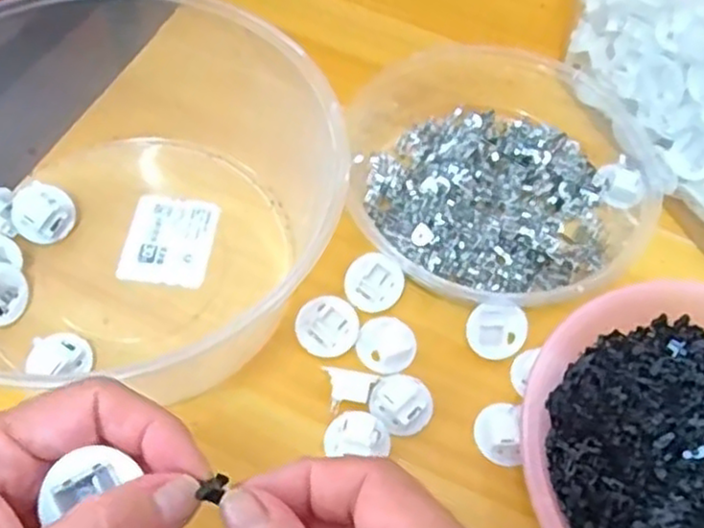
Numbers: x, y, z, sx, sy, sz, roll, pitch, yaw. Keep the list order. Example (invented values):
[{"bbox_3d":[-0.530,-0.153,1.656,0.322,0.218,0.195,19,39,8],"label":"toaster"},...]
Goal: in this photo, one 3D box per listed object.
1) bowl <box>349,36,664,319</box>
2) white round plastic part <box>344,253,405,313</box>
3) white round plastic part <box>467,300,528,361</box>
[{"bbox_3d":[0.092,-0.060,0.449,0.191,0.055,0.201,2,60,-3],"label":"bowl"},{"bbox_3d":[0.013,0.010,0.404,0.035,0.020,0.027,-7,61,-8],"label":"white round plastic part"},{"bbox_3d":[0.079,0.036,0.388,0.032,0.010,0.032,0,95,-2],"label":"white round plastic part"}]

